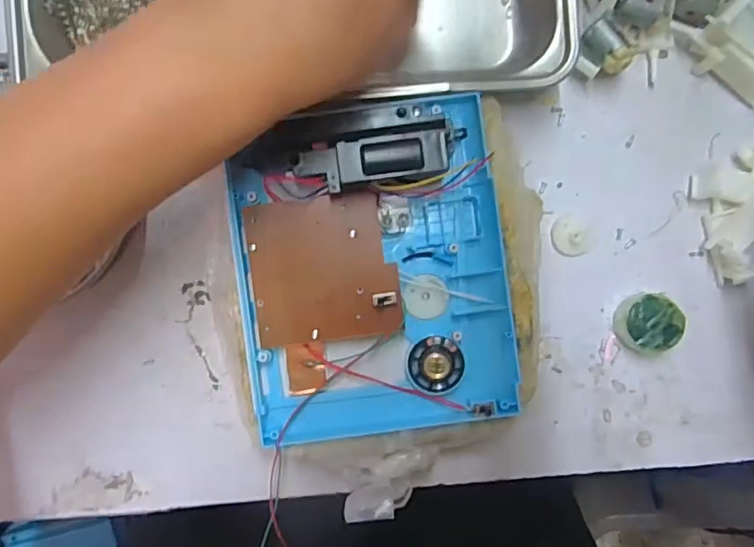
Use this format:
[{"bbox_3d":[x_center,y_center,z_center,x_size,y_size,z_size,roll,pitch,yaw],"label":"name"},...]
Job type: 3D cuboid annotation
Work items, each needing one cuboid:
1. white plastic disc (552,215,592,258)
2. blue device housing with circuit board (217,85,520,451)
[{"bbox_3d":[0.111,-0.021,0.323,0.022,0.008,0.022,0,93,-1],"label":"white plastic disc"},{"bbox_3d":[-0.003,0.000,0.277,0.130,0.037,0.159,-7,93,0],"label":"blue device housing with circuit board"}]

